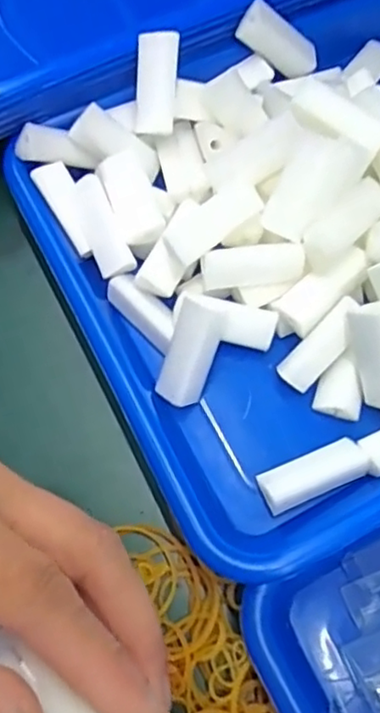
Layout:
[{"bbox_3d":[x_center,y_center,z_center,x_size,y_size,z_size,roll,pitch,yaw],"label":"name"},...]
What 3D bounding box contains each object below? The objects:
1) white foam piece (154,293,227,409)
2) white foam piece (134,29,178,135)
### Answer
[{"bbox_3d":[0.001,-0.002,0.281,0.020,0.015,0.046,19,105,5],"label":"white foam piece"},{"bbox_3d":[-0.017,-0.133,0.311,0.020,0.010,0.046,6,111,0],"label":"white foam piece"}]

